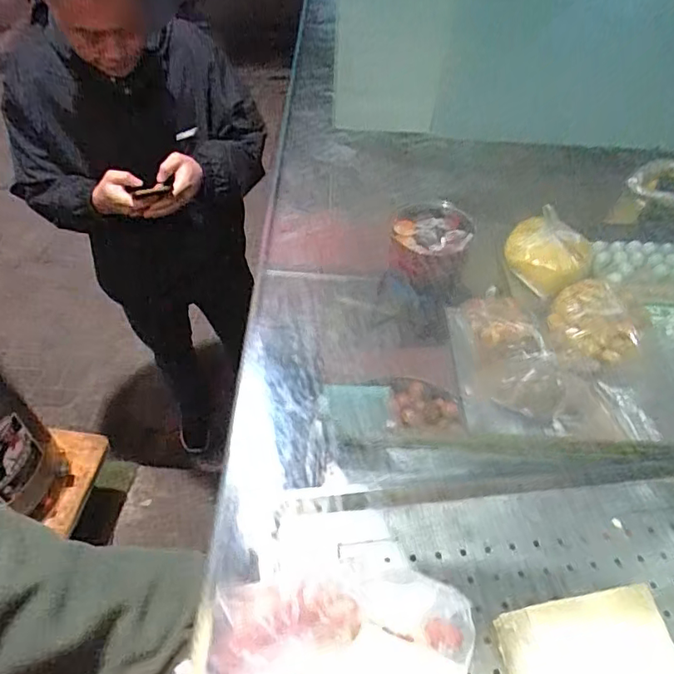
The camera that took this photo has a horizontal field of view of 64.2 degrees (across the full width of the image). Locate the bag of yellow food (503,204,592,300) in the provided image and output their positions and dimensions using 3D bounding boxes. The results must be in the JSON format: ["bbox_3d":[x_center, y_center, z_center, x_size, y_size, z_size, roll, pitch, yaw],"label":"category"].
[{"bbox_3d":[0.621,-0.243,1.624,0.152,0.177,0.268,-32,58,-24],"label":"bag of yellow food"}]

